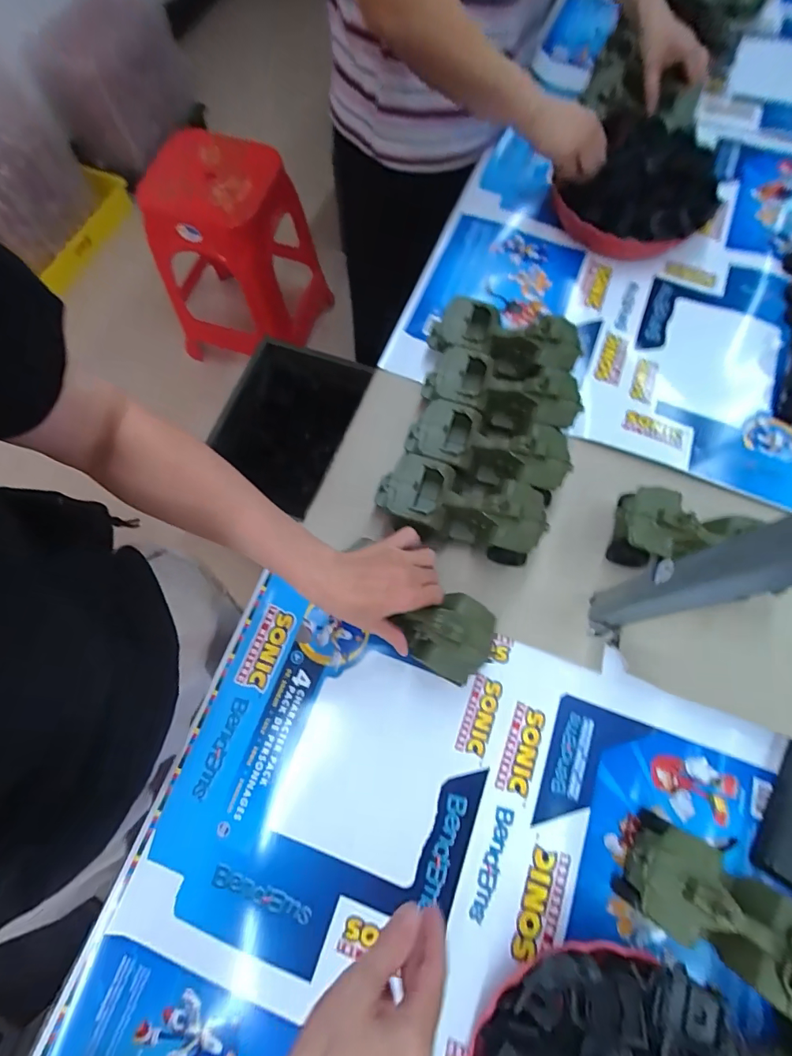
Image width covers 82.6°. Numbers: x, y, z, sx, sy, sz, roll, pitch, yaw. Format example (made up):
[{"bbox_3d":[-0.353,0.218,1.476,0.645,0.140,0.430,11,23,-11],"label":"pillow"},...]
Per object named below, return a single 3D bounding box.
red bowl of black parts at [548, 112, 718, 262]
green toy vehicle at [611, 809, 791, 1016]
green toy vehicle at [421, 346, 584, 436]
[{"bbox_3d":[0.350,-0.482,0.654,0.201,0.099,0.183,40,75,12],"label":"red bowl of black parts"},{"bbox_3d":[0.288,0.333,0.396,0.179,0.081,0.096,29,73,9],"label":"green toy vehicle"},{"bbox_3d":[0.128,-0.162,0.566,0.191,0.077,0.089,16,72,4],"label":"green toy vehicle"}]

